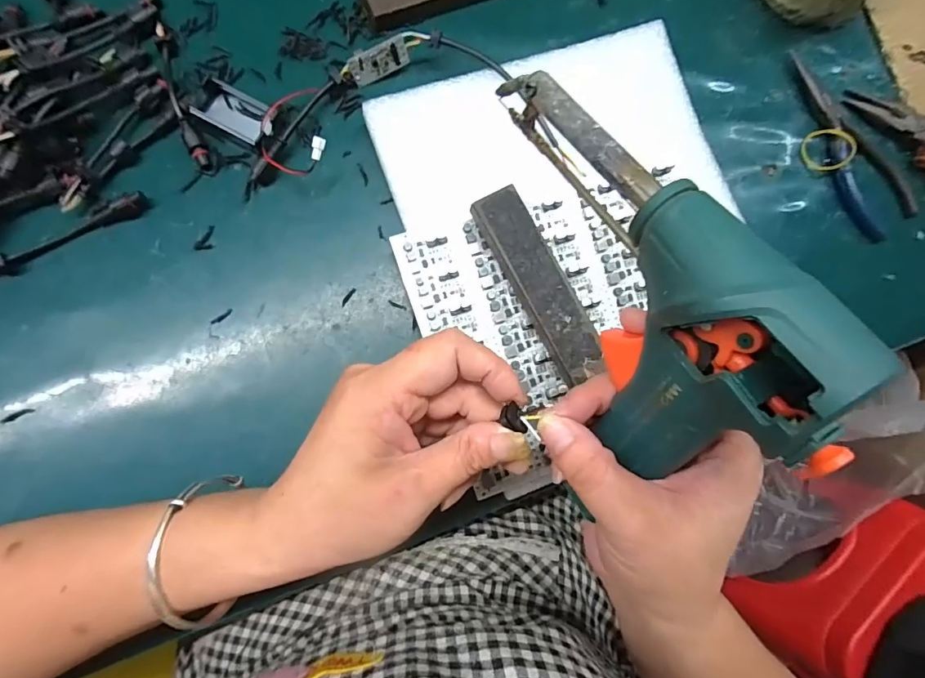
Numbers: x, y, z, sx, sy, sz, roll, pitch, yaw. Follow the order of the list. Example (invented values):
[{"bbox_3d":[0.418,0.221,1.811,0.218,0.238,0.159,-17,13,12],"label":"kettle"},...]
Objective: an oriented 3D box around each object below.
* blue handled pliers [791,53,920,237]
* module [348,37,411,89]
[{"bbox_3d":[0.291,-0.150,0.351,0.049,0.011,0.153,-34,87,-8],"label":"blue handled pliers"},{"bbox_3d":[-0.057,-0.192,0.316,0.041,0.023,0.009,-24,86,-7],"label":"module"}]

